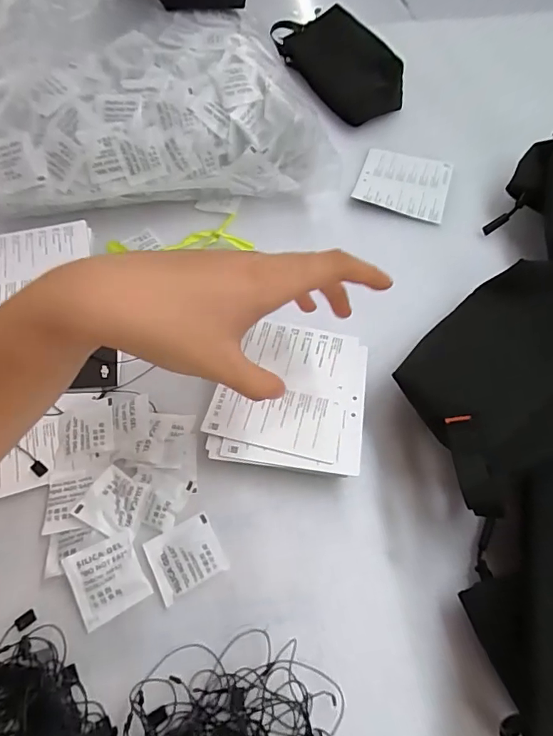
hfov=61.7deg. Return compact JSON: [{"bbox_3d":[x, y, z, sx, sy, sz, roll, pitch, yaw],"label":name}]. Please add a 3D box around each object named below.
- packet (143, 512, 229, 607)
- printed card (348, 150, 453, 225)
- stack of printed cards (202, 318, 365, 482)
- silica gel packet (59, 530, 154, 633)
[{"bbox_3d":[-0.056,0.116,0.284,0.041,0.007,0.038,-26,61,-15],"label":"packet"},{"bbox_3d":[0.131,-0.191,0.481,0.091,0.013,0.101,16,59,10],"label":"printed card"},{"bbox_3d":[0.010,0.023,0.333,0.102,0.025,0.109,9,58,6],"label":"stack of printed cards"},{"bbox_3d":[-0.100,0.124,0.272,0.039,0.005,0.041,-25,80,-17],"label":"silica gel packet"}]

